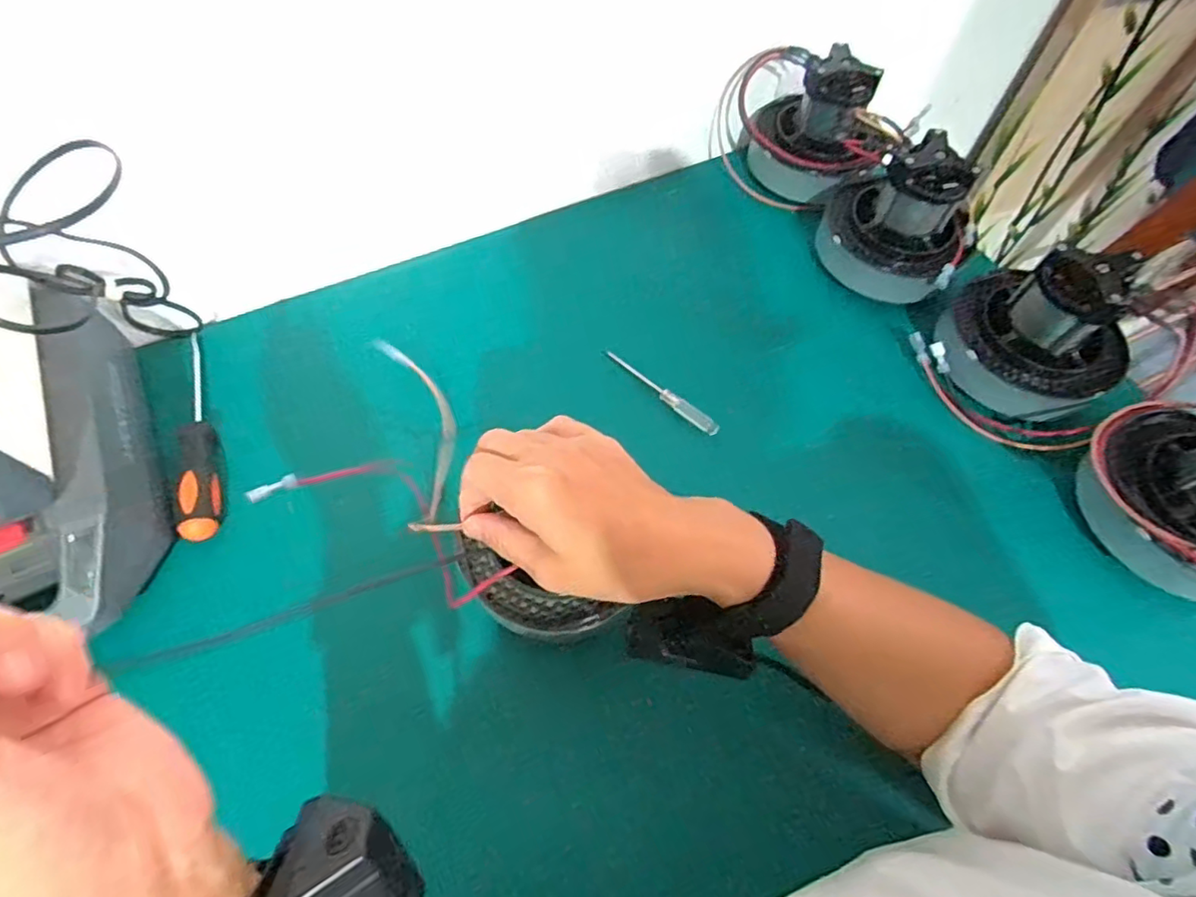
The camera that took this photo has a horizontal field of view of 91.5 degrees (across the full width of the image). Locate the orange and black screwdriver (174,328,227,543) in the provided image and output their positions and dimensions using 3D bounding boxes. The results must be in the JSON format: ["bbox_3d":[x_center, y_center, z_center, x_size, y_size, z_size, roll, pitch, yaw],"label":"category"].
[{"bbox_3d":[-0.295,-0.017,0.432,0.025,0.027,0.181,-17,62,-10],"label":"orange and black screwdriver"}]

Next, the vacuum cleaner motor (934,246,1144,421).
[{"bbox_3d":[0.336,-0.088,0.439,0.103,0.106,0.127,-39,68,-20],"label":"vacuum cleaner motor"}]

